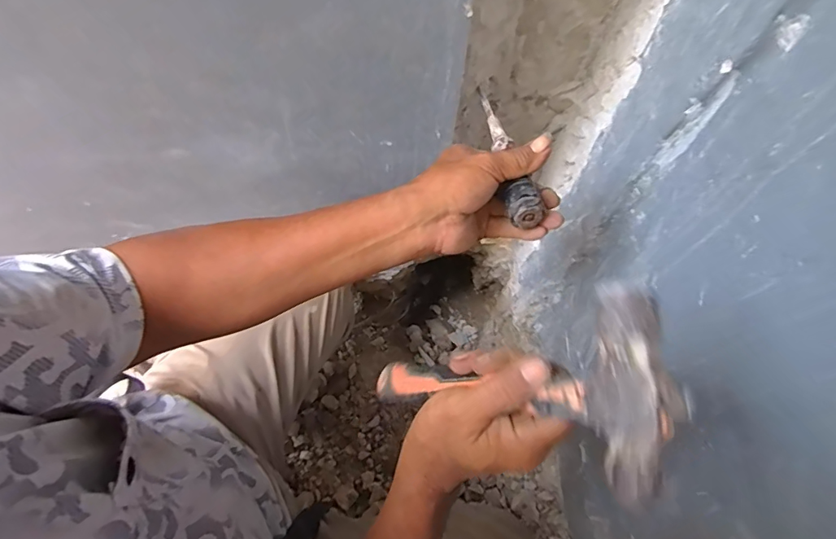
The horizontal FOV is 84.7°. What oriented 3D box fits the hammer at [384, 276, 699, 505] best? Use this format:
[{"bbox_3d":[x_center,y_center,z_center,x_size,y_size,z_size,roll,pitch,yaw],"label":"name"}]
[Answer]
[{"bbox_3d":[0.046,0.085,0.338,0.041,0.279,0.100,32,63,-24],"label":"hammer"}]

